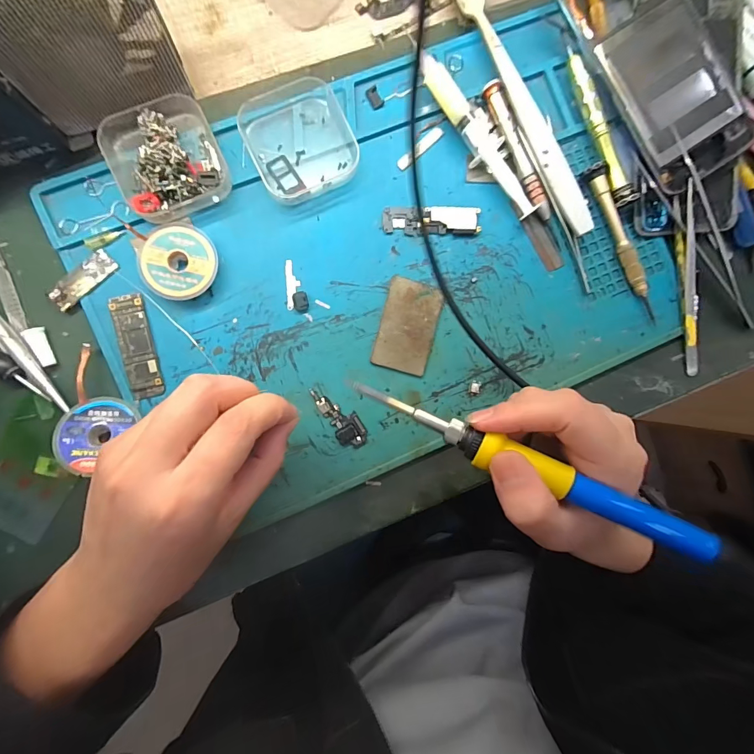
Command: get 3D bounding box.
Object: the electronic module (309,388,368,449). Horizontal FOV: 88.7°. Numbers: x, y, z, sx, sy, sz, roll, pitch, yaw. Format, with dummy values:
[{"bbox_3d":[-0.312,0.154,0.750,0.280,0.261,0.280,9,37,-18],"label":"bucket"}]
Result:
[{"bbox_3d":[-0.024,0.026,0.253,0.019,0.004,0.047,-32,94,-4],"label":"electronic module"}]

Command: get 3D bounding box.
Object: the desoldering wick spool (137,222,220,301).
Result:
[{"bbox_3d":[-0.121,-0.070,0.238,0.044,0.012,0.044,0,91,-6],"label":"desoldering wick spool"}]

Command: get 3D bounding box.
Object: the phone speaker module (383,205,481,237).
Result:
[{"bbox_3d":[0.037,-0.105,0.258,0.064,0.004,0.019,-4,92,-5],"label":"phone speaker module"}]

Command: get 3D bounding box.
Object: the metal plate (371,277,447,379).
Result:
[{"bbox_3d":[0.021,-0.034,0.258,0.037,0.004,0.059,14,90,-6],"label":"metal plate"}]

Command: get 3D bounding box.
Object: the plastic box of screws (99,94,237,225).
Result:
[{"bbox_3d":[-0.126,-0.131,0.231,0.061,0.021,0.063,-23,93,-5],"label":"plastic box of screws"}]

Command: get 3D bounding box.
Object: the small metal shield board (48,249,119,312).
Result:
[{"bbox_3d":[-0.181,-0.059,0.237,0.043,0.004,0.015,-43,95,-3],"label":"small metal shield board"}]

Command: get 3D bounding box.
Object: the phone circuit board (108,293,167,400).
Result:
[{"bbox_3d":[-0.149,-0.019,0.239,0.019,0.005,0.064,-14,93,-5],"label":"phone circuit board"}]

